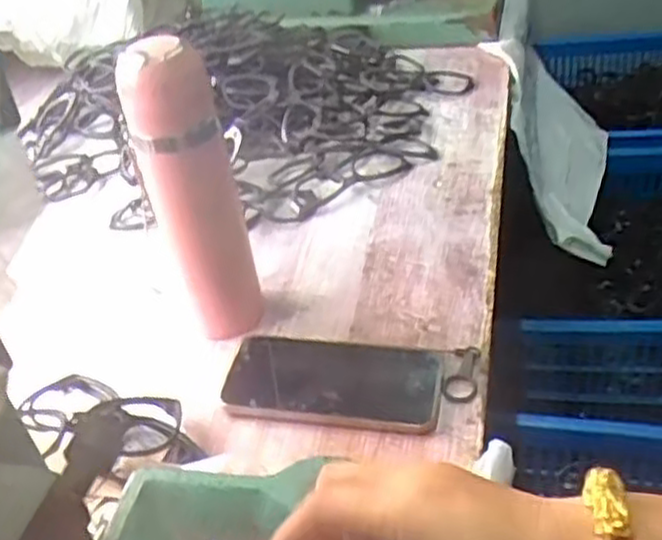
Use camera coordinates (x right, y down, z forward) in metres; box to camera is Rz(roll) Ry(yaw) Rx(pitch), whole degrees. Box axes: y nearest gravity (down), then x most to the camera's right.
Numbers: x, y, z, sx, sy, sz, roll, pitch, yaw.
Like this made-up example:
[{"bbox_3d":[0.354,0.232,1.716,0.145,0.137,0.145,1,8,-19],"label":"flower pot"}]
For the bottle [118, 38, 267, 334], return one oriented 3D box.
[{"bbox_3d":[-0.102,-0.052,0.578,0.065,0.237,0.063,-15,39,-9],"label":"bottle"}]

